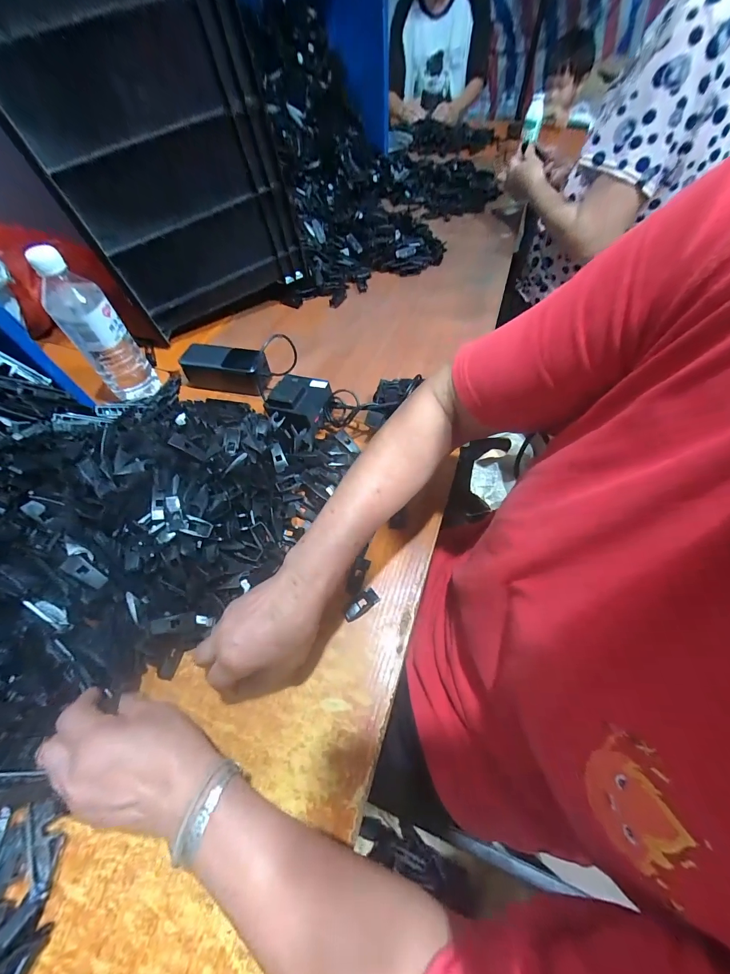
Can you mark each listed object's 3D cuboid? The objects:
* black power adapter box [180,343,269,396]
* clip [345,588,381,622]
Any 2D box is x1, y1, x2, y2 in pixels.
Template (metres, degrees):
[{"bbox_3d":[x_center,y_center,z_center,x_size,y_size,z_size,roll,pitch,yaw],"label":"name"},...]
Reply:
[{"bbox_3d":[-0.221,-0.192,0.564,0.144,0.049,0.054,11,58,9],"label":"black power adapter box"},{"bbox_3d":[-0.005,0.129,0.378,0.042,0.004,0.018,-35,62,-20],"label":"clip"}]

